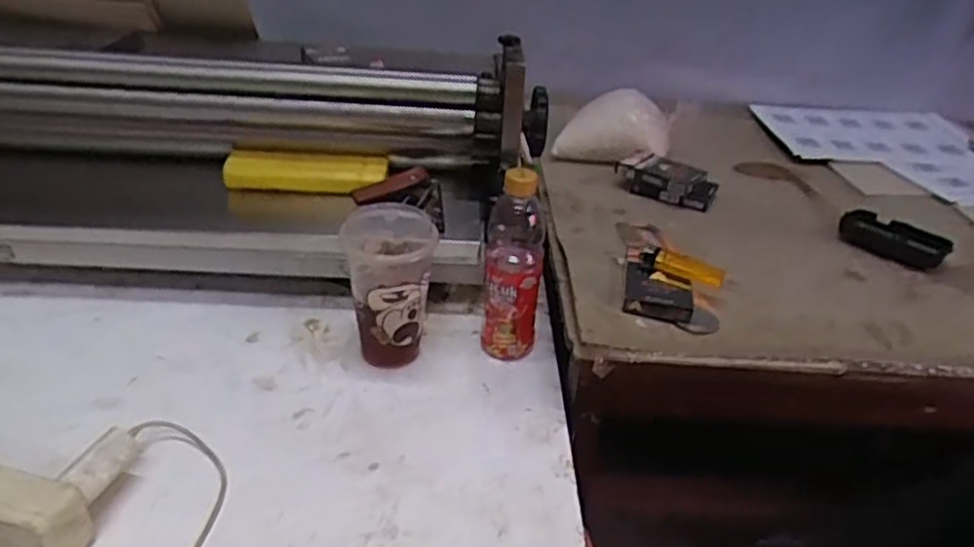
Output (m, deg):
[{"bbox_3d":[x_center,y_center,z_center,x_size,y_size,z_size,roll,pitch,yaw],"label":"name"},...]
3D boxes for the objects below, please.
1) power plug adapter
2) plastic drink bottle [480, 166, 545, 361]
[{"bbox_3d":[-0.289,0.142,0.534,0.025,0.019,0.055,12,32,12],"label":"power plug adapter"},{"bbox_3d":[0.027,-0.012,0.717,0.056,0.208,0.068,5,30,3],"label":"plastic drink bottle"}]

